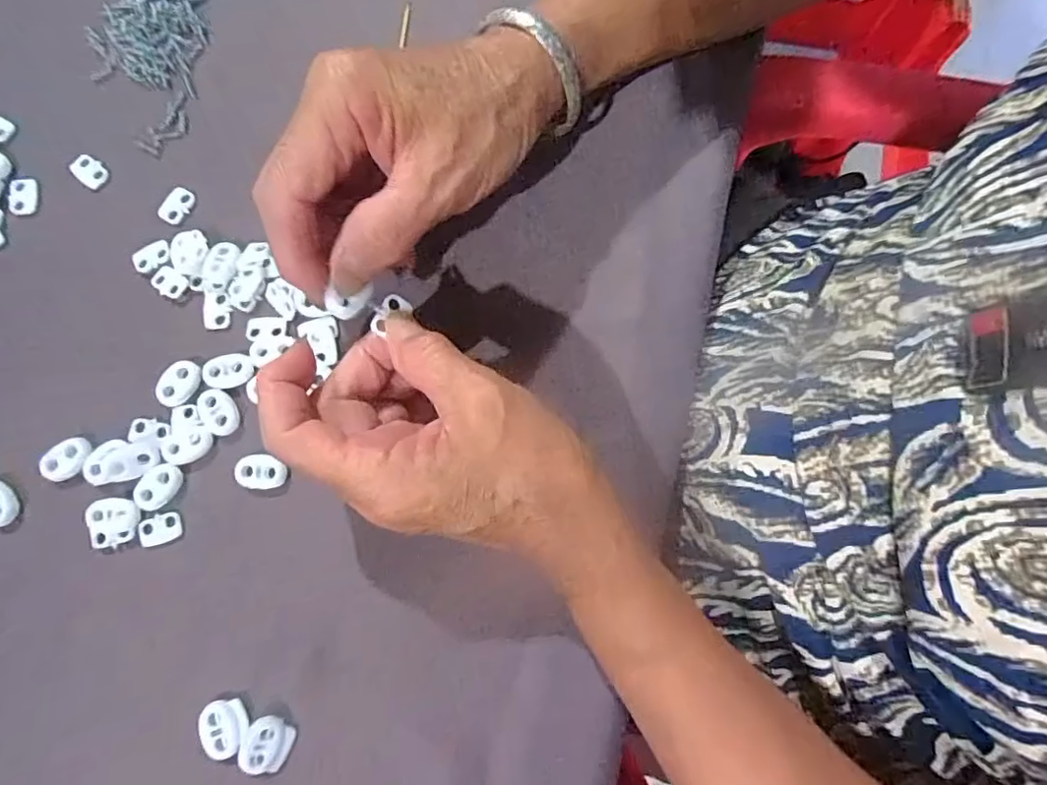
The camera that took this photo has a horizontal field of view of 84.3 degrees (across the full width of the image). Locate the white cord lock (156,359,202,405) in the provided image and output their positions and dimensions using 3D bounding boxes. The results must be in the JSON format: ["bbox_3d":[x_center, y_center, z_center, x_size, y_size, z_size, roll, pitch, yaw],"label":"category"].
[{"bbox_3d":[-0.159,-0.005,0.265,0.016,0.004,0.022,28,80,4],"label":"white cord lock"}]

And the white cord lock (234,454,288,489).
[{"bbox_3d":[-0.118,0.036,0.261,0.022,0.005,0.015,5,80,-1],"label":"white cord lock"}]

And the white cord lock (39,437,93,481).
[{"bbox_3d":[-0.206,0.030,0.260,0.022,0.004,0.015,-33,82,-7],"label":"white cord lock"}]

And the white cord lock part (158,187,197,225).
[{"bbox_3d":[-0.171,-0.092,0.286,0.012,0.004,0.018,29,80,4],"label":"white cord lock part"}]

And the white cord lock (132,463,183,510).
[{"bbox_3d":[-0.164,0.042,0.257,0.015,0.004,0.022,40,81,6],"label":"white cord lock"}]

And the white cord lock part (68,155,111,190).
[{"bbox_3d":[-0.218,-0.111,0.290,0.018,0.004,0.013,38,81,5],"label":"white cord lock part"}]

